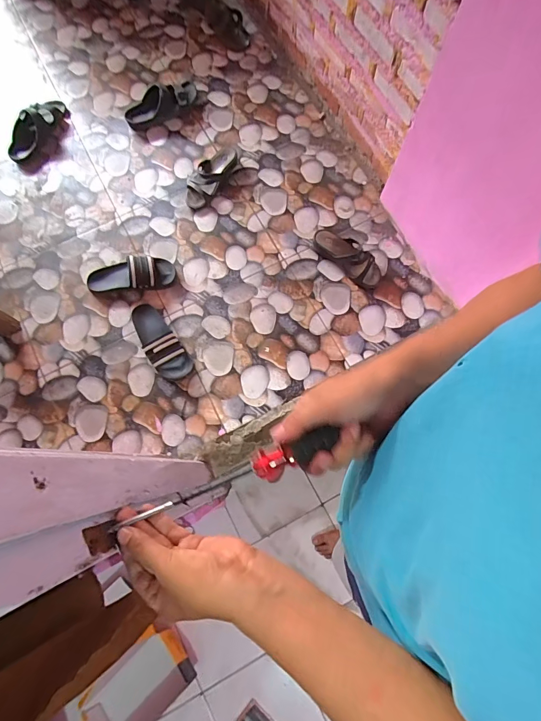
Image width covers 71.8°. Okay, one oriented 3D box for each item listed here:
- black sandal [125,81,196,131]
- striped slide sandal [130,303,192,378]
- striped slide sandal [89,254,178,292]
[{"bbox_3d":[-0.361,-0.859,1.238,0.256,0.070,0.131,-36,77,-8],"label":"black sandal"},{"bbox_3d":[-0.316,-0.058,1.052,0.096,0.050,0.252,-32,77,-8],"label":"striped slide sandal"},{"bbox_3d":[-0.414,-0.253,1.099,0.258,0.061,0.096,-9,75,-2],"label":"striped slide sandal"}]

